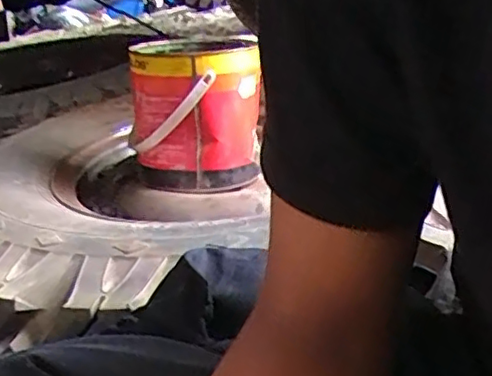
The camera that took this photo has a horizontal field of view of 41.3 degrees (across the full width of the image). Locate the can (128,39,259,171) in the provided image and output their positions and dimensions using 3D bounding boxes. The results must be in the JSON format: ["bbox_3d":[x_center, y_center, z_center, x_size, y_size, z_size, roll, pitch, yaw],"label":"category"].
[{"bbox_3d":[-0.064,-0.104,0.788,0.143,0.147,0.175,-11,22,-2],"label":"can"}]

